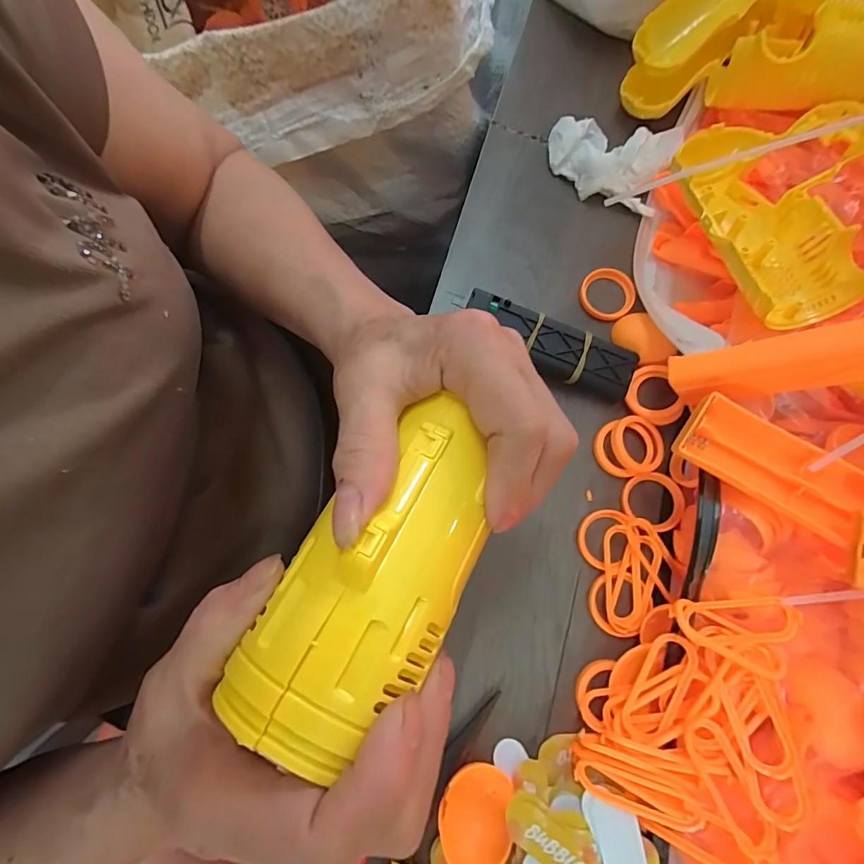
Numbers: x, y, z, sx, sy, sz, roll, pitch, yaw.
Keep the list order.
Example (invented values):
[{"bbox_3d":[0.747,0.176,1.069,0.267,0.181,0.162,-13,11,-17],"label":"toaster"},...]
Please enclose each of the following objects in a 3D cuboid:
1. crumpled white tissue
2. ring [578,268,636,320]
[{"bbox_3d":[0.122,-0.190,0.305,0.083,0.019,0.057,19,78,4],"label":"crumpled white tissue"},{"bbox_3d":[0.116,-0.092,0.292,0.035,0.008,0.032,0,78,0],"label":"ring"}]

